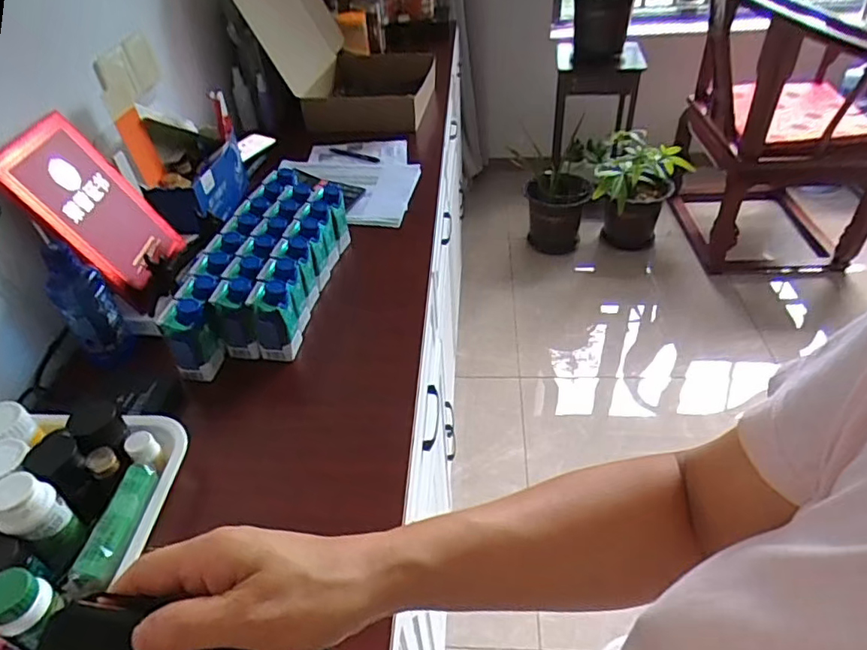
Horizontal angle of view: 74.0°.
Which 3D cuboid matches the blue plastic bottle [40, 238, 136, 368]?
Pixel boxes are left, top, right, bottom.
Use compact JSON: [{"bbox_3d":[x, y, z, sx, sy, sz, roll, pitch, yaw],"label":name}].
[{"bbox_3d":[-0.443,-0.017,0.742,0.064,0.172,0.049,-32,48,-28],"label":"blue plastic bottle"}]

